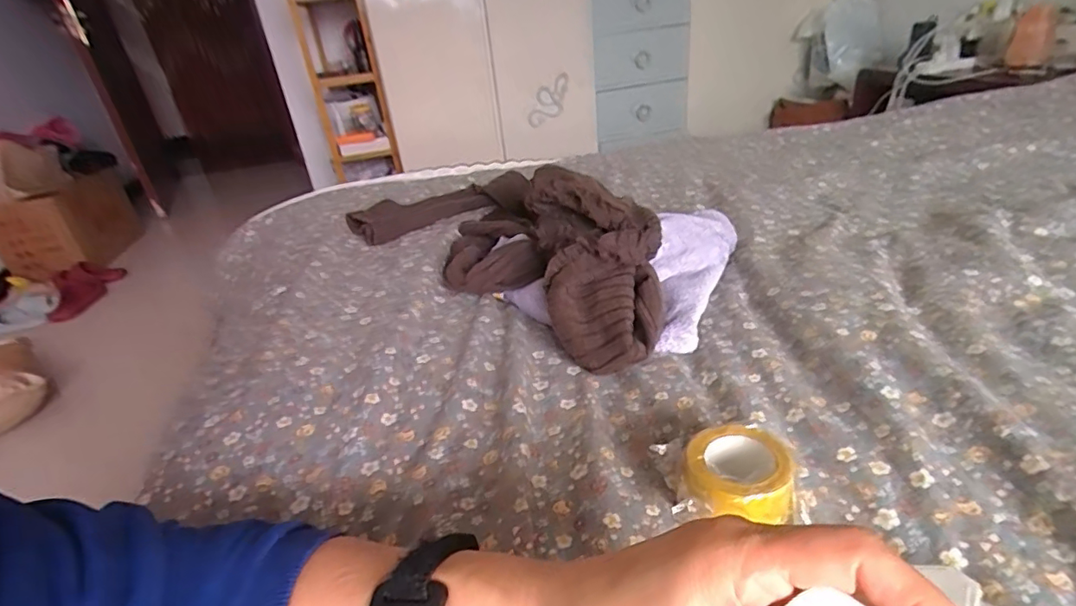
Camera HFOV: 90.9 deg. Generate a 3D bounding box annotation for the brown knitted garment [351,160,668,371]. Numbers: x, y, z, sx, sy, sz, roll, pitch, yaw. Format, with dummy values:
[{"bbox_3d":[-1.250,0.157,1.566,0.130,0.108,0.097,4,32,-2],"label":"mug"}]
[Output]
[{"bbox_3d":[-0.022,-0.102,0.644,0.246,0.104,0.531,-27,35,-33],"label":"brown knitted garment"}]

